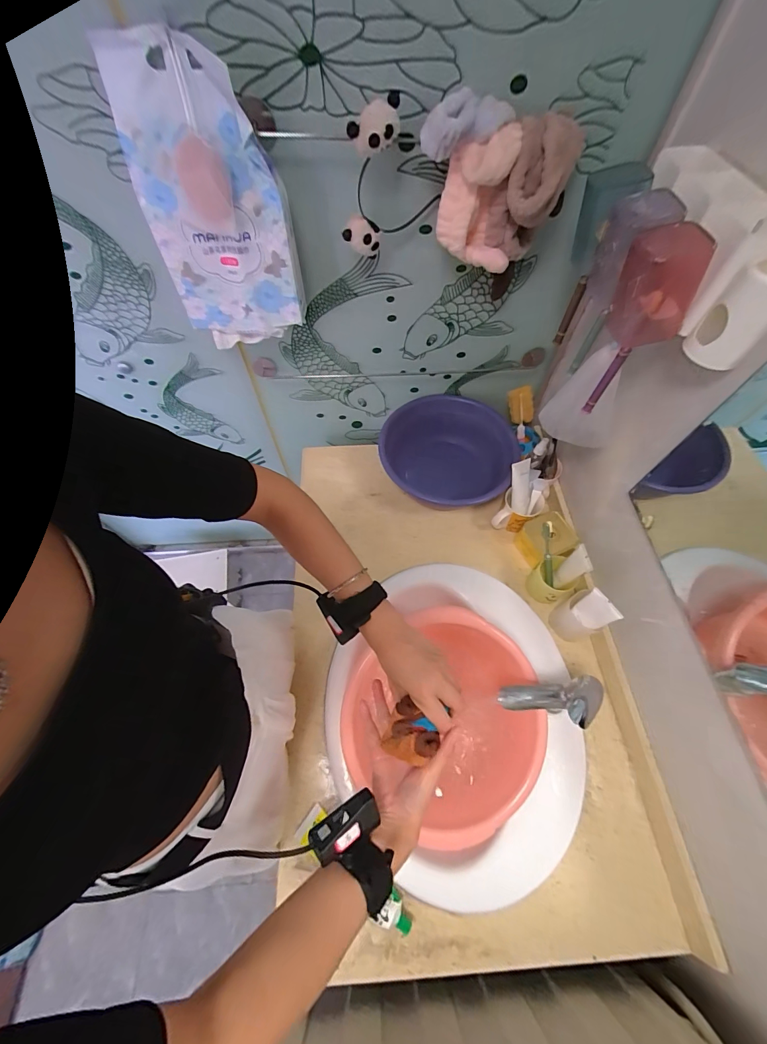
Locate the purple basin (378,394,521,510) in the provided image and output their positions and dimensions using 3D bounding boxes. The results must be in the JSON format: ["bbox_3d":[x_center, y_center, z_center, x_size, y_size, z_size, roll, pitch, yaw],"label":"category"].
[{"bbox_3d":[0.156,-0.183,0.924,0.340,0.130,0.260,32,66,16],"label":"purple basin"}]

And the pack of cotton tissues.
[{"bbox_3d":[-0.251,-0.461,0.577,0.207,0.330,0.085,0,61,0],"label":"pack of cotton tissues"}]

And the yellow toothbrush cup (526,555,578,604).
[{"bbox_3d":[0.344,0.119,0.764,0.065,0.096,0.080,-18,62,-10],"label":"yellow toothbrush cup"}]

